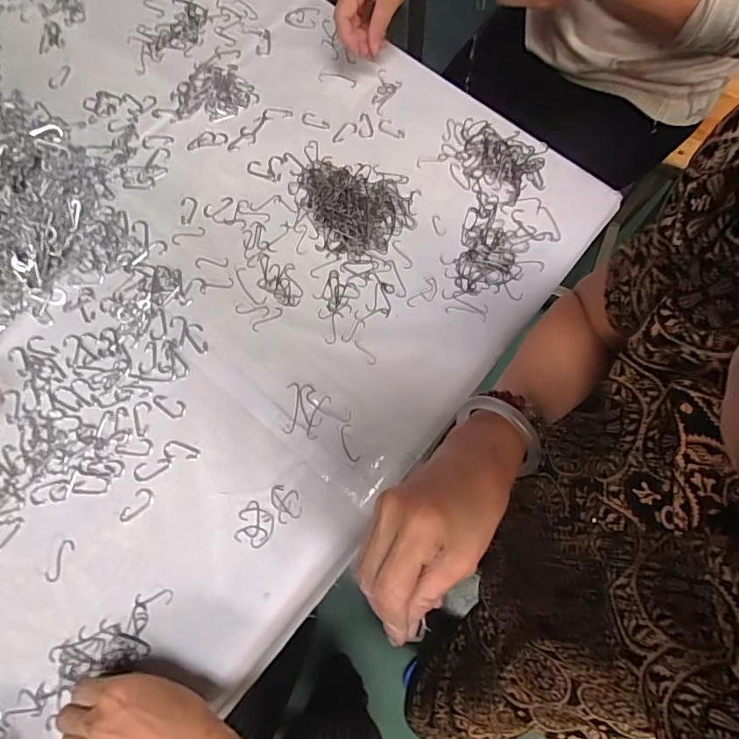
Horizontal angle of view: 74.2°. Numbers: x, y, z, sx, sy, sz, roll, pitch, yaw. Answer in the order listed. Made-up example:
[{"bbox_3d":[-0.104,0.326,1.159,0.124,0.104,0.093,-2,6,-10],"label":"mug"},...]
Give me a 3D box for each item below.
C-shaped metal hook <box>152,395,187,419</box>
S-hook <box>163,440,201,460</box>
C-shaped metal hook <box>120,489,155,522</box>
[{"bbox_3d":[-0.206,0.036,0.501,0.037,0.004,0.019,28,77,5],"label":"C-shaped metal hook"},{"bbox_3d":[-0.188,0.081,0.488,0.038,0.004,0.018,7,76,0],"label":"S-hook"},{"bbox_3d":[-0.228,0.132,0.476,0.037,0.004,0.020,-38,80,-10],"label":"C-shaped metal hook"}]

